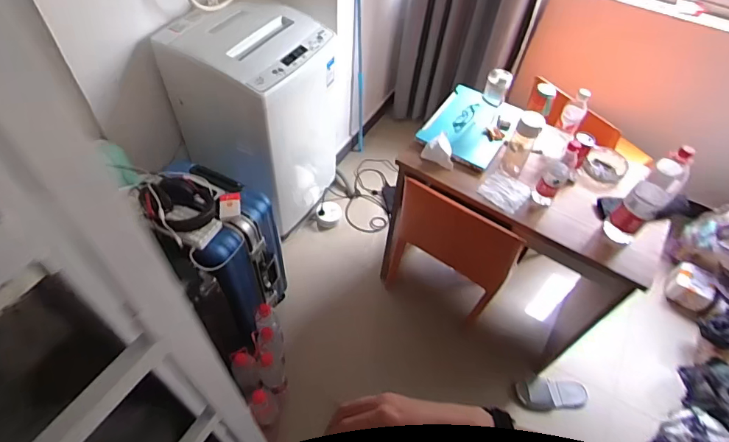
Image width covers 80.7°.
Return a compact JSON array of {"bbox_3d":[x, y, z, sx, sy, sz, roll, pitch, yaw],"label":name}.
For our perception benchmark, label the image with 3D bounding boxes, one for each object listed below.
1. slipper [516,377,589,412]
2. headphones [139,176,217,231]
[{"bbox_3d":[0.744,0.684,1.701,0.277,0.059,0.119,-2,52,-6],"label":"slipper"},{"bbox_3d":[-0.548,-0.053,1.274,0.176,0.107,0.185,2,52,-3],"label":"headphones"}]

